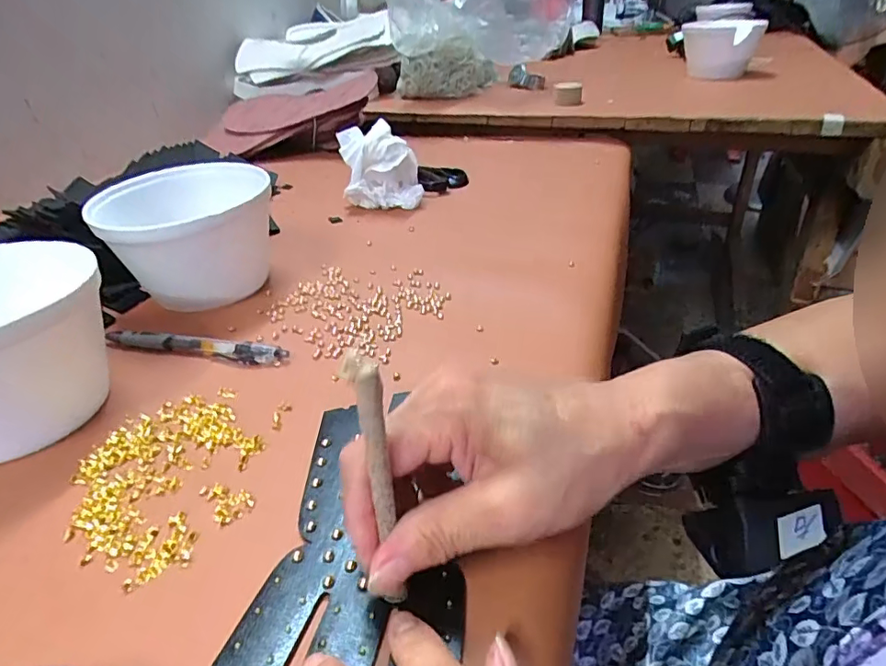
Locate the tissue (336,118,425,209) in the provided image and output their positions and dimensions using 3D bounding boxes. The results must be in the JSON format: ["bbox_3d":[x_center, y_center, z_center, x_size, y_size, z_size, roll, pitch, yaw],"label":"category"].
[{"bbox_3d":[-0.067,-0.177,0.566,0.079,0.082,0.062,-6,34,-7],"label":"tissue"}]

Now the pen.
[{"bbox_3d":[-0.168,0.009,0.355,0.132,0.009,0.013,6,34,12],"label":"pen"}]

